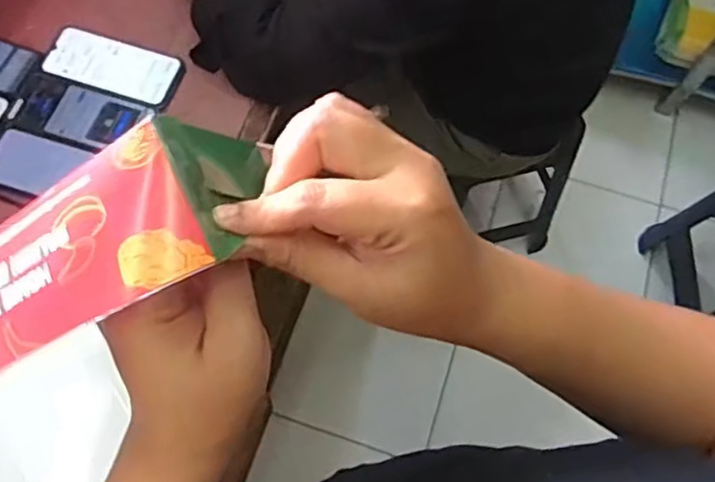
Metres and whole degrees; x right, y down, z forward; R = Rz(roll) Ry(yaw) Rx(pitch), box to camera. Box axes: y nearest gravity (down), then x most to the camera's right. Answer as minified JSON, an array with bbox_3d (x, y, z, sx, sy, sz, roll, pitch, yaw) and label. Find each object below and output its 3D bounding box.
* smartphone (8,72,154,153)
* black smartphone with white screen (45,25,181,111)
[{"bbox_3d":[-0.338,-0.152,0.806,0.151,0.015,0.079,19,68,6],"label":"smartphone"},{"bbox_3d":[-0.309,-0.223,0.836,0.168,0.011,0.087,20,68,7],"label":"black smartphone with white screen"}]

